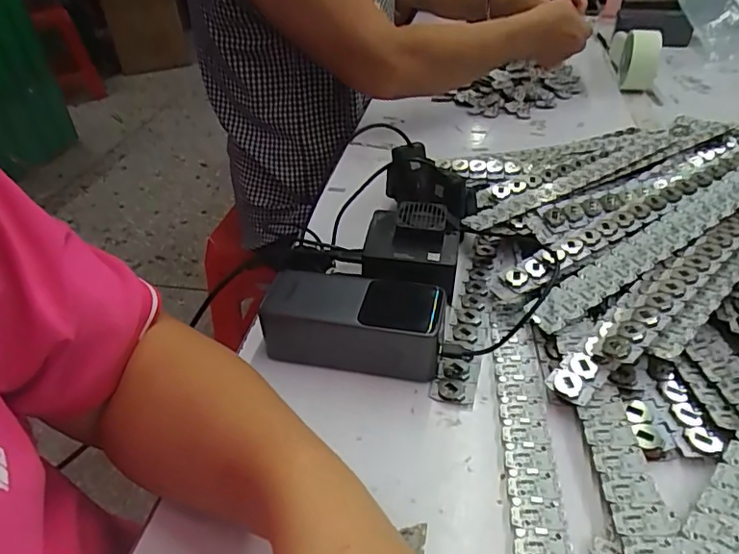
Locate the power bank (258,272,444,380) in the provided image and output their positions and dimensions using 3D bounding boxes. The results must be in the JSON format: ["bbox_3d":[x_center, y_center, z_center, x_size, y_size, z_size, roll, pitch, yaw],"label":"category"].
[{"bbox_3d":[-0.011,0.032,0.399,0.129,0.051,0.056,7,40,12],"label":"power bank"}]

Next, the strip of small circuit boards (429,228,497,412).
[{"bbox_3d":[0.080,0.022,0.437,0.030,0.018,0.195,8,40,13],"label":"strip of small circuit boards"}]

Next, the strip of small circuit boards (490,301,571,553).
[{"bbox_3d":[0.101,0.093,0.350,0.030,0.008,0.214,-2,39,10],"label":"strip of small circuit boards"}]

